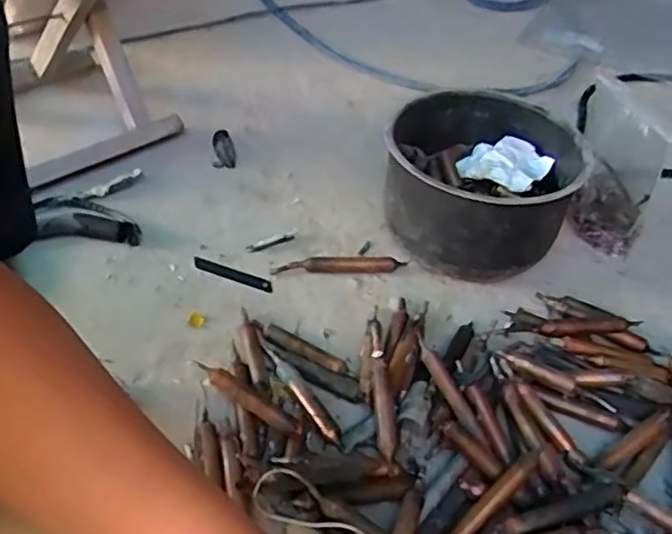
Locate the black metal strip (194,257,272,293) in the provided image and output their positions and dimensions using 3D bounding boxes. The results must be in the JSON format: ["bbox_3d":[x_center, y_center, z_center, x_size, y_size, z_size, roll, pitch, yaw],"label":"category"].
[{"bbox_3d":[-0.121,0.010,0.781,0.098,0.004,0.017,17,57,7],"label":"black metal strip"}]

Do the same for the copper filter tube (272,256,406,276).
[{"bbox_3d":[0.004,-0.001,0.792,0.157,0.017,0.018,1,47,-5],"label":"copper filter tube"}]

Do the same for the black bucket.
[{"bbox_3d":[0.169,-0.095,0.813,0.218,0.145,0.229,3,47,-3],"label":"black bucket"}]

